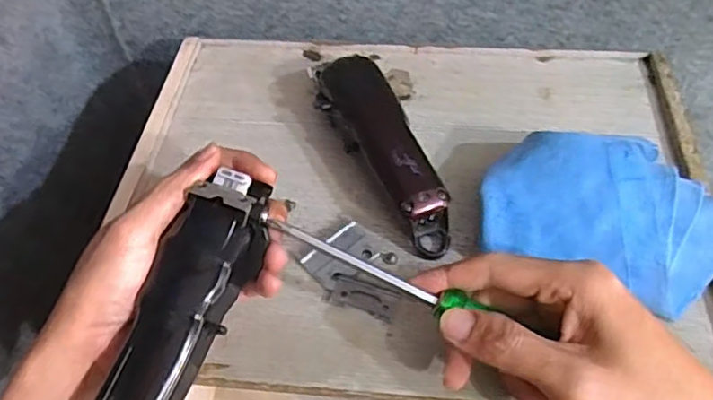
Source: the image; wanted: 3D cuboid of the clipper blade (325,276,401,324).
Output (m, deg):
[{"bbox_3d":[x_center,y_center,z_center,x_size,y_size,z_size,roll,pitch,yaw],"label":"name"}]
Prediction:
[{"bbox_3d":[0.003,0.059,0.379,0.043,0.004,0.021,13,52,14],"label":"clipper blade"}]

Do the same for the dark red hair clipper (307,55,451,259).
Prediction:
[{"bbox_3d":[0.015,-0.039,0.430,0.048,0.044,0.172,-20,51,-12],"label":"dark red hair clipper"}]

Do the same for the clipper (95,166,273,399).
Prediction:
[{"bbox_3d":[-0.091,0.062,0.323,0.038,0.029,0.159,17,74,17],"label":"clipper"}]

